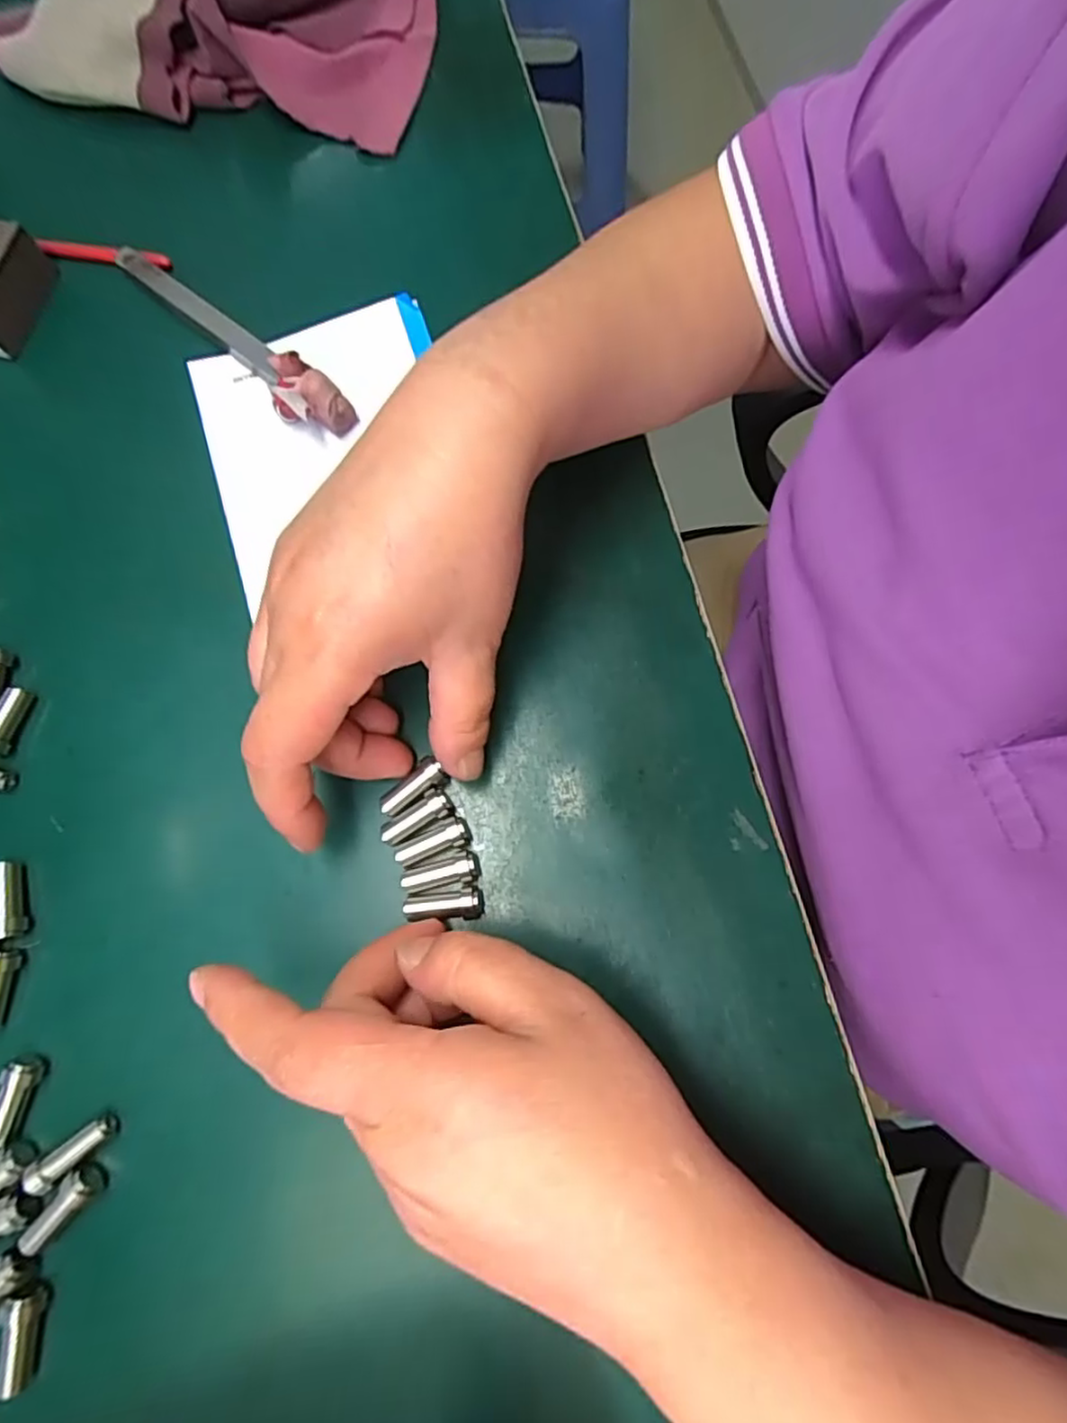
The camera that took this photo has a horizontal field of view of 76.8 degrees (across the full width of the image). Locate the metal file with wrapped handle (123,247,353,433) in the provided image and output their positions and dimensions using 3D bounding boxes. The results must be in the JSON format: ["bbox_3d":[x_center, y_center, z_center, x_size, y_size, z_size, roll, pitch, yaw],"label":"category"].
[{"bbox_3d":[-0.131,-0.163,0.296,0.023,0.023,0.137,-43,79,-10],"label":"metal file with wrapped handle"}]

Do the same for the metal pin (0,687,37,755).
[{"bbox_3d":[-0.200,0.004,0.254,0.009,0.009,0.027,16,76,5],"label":"metal pin"}]

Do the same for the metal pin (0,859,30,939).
[{"bbox_3d":[-0.186,0.066,0.238,0.010,0.007,0.027,-18,76,-4],"label":"metal pin"}]

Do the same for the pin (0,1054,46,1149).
[{"bbox_3d":[-0.172,0.129,0.221,0.011,0.009,0.027,10,75,3],"label":"pin"}]

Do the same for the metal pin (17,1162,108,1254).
[{"bbox_3d":[-0.151,0.160,0.214,0.011,0.008,0.029,37,78,10],"label":"metal pin"}]

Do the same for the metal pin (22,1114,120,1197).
[{"bbox_3d":[-0.150,0.144,0.219,0.027,0.009,0.009,-38,78,-9],"label":"metal pin"}]

